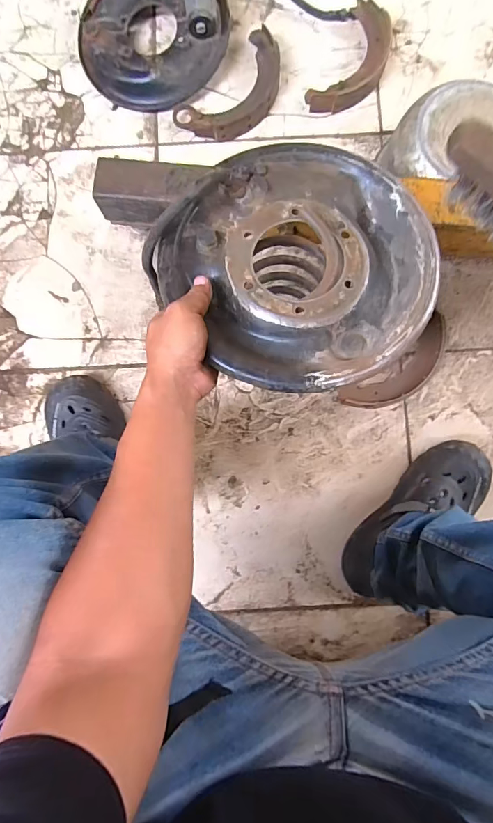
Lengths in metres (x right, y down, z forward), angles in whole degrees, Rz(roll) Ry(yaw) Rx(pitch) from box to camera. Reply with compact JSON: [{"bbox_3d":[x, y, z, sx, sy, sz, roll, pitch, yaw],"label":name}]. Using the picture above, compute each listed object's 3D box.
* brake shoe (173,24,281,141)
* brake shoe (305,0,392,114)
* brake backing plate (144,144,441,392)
[{"bbox_3d":[-0.014,-0.571,0.767,0.117,0.037,0.222,43,88,3],"label":"brake shoe"},{"bbox_3d":[0.194,-0.622,0.765,0.102,0.036,0.212,30,87,3],"label":"brake shoe"},{"bbox_3d":[0.054,-0.145,0.421,0.249,0.054,0.249,0,86,1],"label":"brake backing plate"}]

